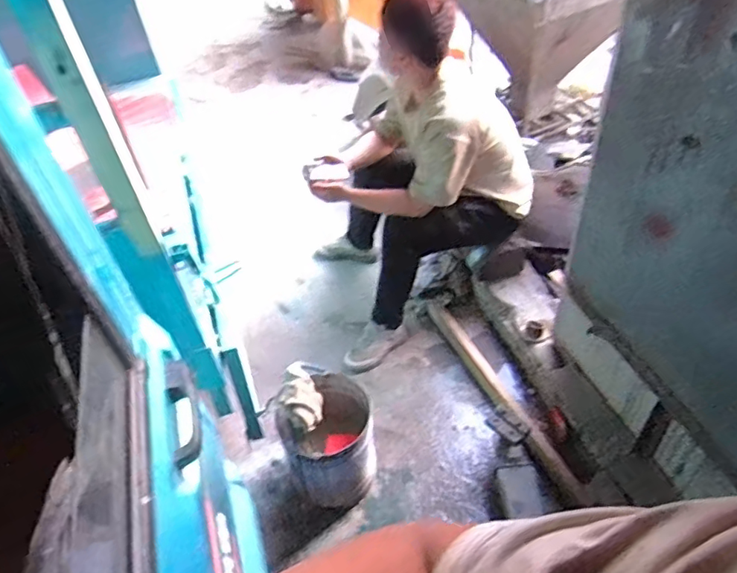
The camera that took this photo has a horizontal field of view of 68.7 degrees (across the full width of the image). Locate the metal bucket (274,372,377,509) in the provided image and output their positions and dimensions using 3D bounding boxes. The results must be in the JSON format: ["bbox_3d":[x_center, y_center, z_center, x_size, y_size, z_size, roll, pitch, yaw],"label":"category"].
[{"bbox_3d":[-0.107,0.482,1.617,0.263,0.380,0.264,-3,44,3],"label":"metal bucket"}]

